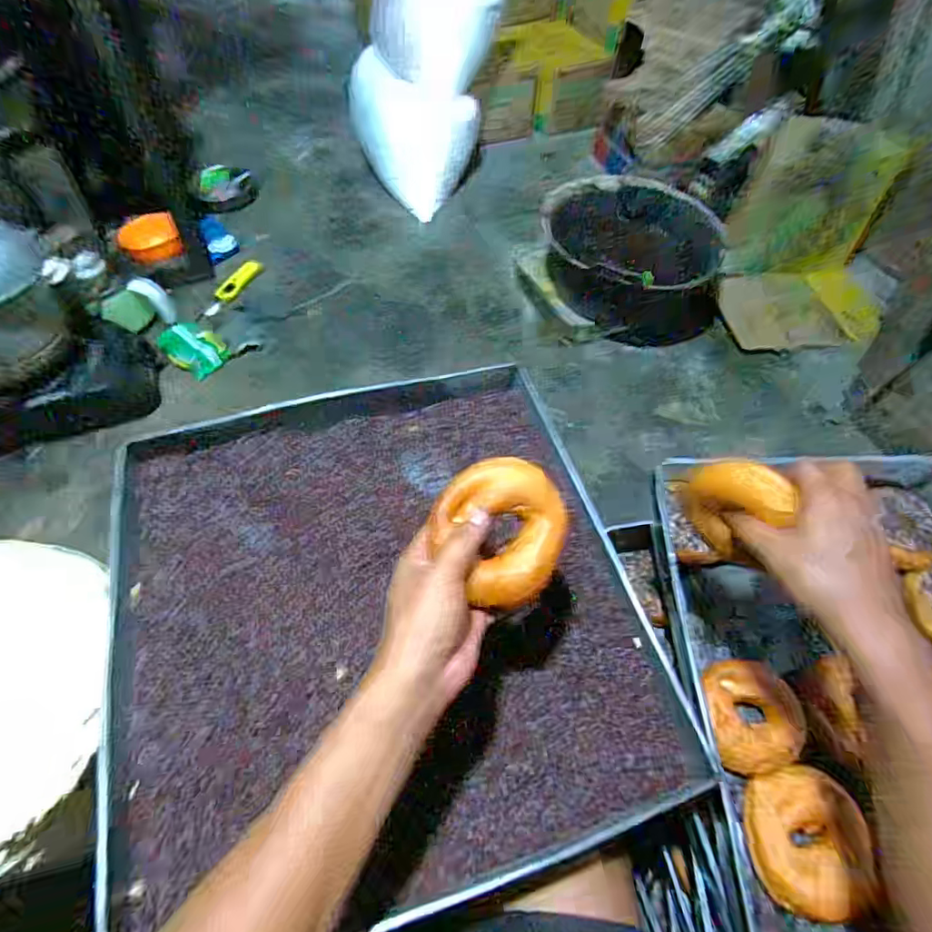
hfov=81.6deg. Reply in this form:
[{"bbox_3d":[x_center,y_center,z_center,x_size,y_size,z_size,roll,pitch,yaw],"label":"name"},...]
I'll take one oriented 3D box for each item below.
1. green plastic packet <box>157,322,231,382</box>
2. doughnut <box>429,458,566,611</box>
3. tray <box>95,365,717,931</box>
[{"bbox_3d":[-0.668,-0.294,1.317,0.128,0.051,0.173,-35,65,-24],"label":"green plastic packet"},{"bbox_3d":[0.026,0.046,0.402,0.098,0.036,0.098,1,84,-12],"label":"doughnut"},{"bbox_3d":[-0.087,0.122,0.528,0.483,0.062,0.506,-12,58,-10],"label":"tray"}]

